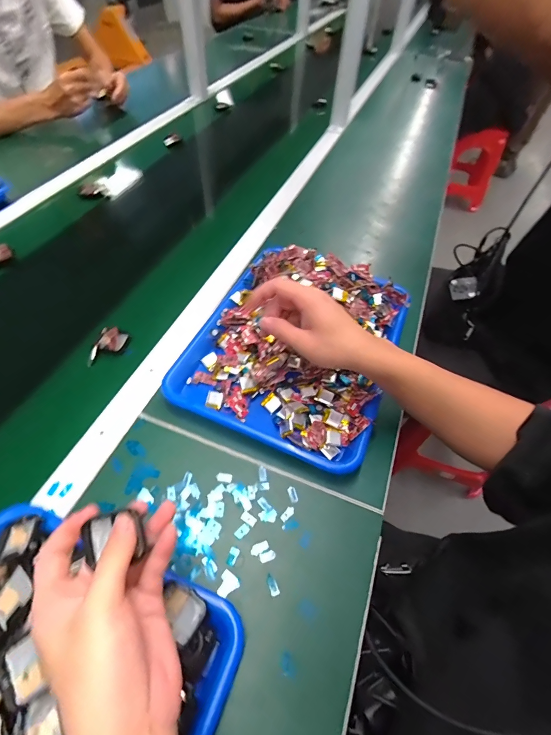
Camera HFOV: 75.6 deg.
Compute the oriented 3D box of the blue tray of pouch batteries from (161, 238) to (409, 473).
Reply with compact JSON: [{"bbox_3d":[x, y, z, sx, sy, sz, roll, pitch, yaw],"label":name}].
[{"bbox_3d":[0.044,-0.039,0.487,0.265,0.057,0.323,22,55,11],"label":"blue tray of pouch batteries"}]

